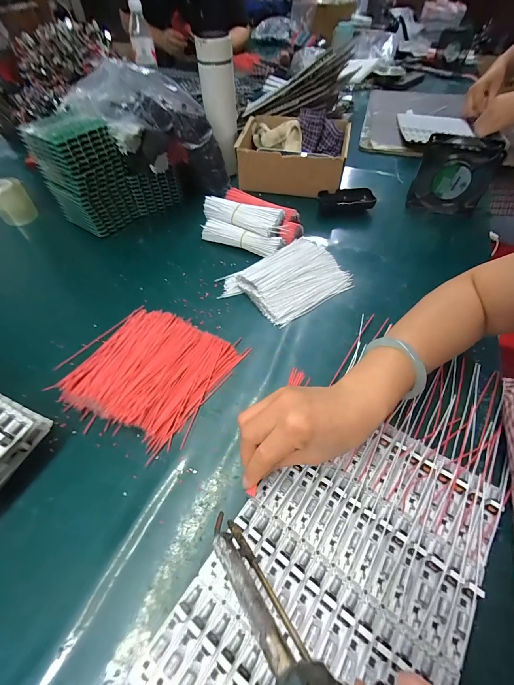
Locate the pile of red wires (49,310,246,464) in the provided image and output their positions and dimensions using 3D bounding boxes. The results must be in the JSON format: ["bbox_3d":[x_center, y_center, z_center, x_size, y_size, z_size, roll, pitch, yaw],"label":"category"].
[{"bbox_3d":[-0.137,0.027,0.373,0.187,0.024,0.163,24,56,19],"label":"pile of red wires"}]

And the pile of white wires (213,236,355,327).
[{"bbox_3d":[0.048,-0.100,0.466,0.170,0.025,0.134,-30,57,-20],"label":"pile of white wires"}]

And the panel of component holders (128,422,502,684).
[{"bbox_3d":[0.071,0.194,0.251,0.188,0.015,0.294,31,59,23],"label":"panel of component holders"}]

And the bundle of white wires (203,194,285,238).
[{"bbox_3d":[-0.030,-0.227,0.534,0.150,0.027,0.058,23,52,17],"label":"bundle of white wires"}]

